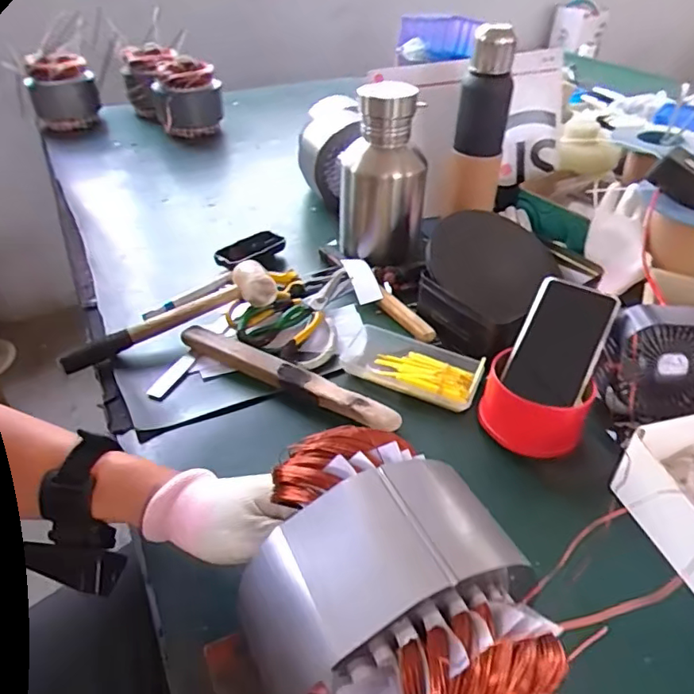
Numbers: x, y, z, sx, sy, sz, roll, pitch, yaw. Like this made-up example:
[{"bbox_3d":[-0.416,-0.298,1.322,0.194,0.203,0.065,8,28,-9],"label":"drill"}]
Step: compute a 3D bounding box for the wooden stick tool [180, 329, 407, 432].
[{"bbox_3d":[-0.067,0.030,0.601,0.269,0.020,0.028,20,43,23],"label":"wooden stick tool"}]

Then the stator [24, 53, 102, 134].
[{"bbox_3d":[-0.659,-0.601,1.280,0.146,0.140,0.112,-15,41,-18],"label":"stator"}]

